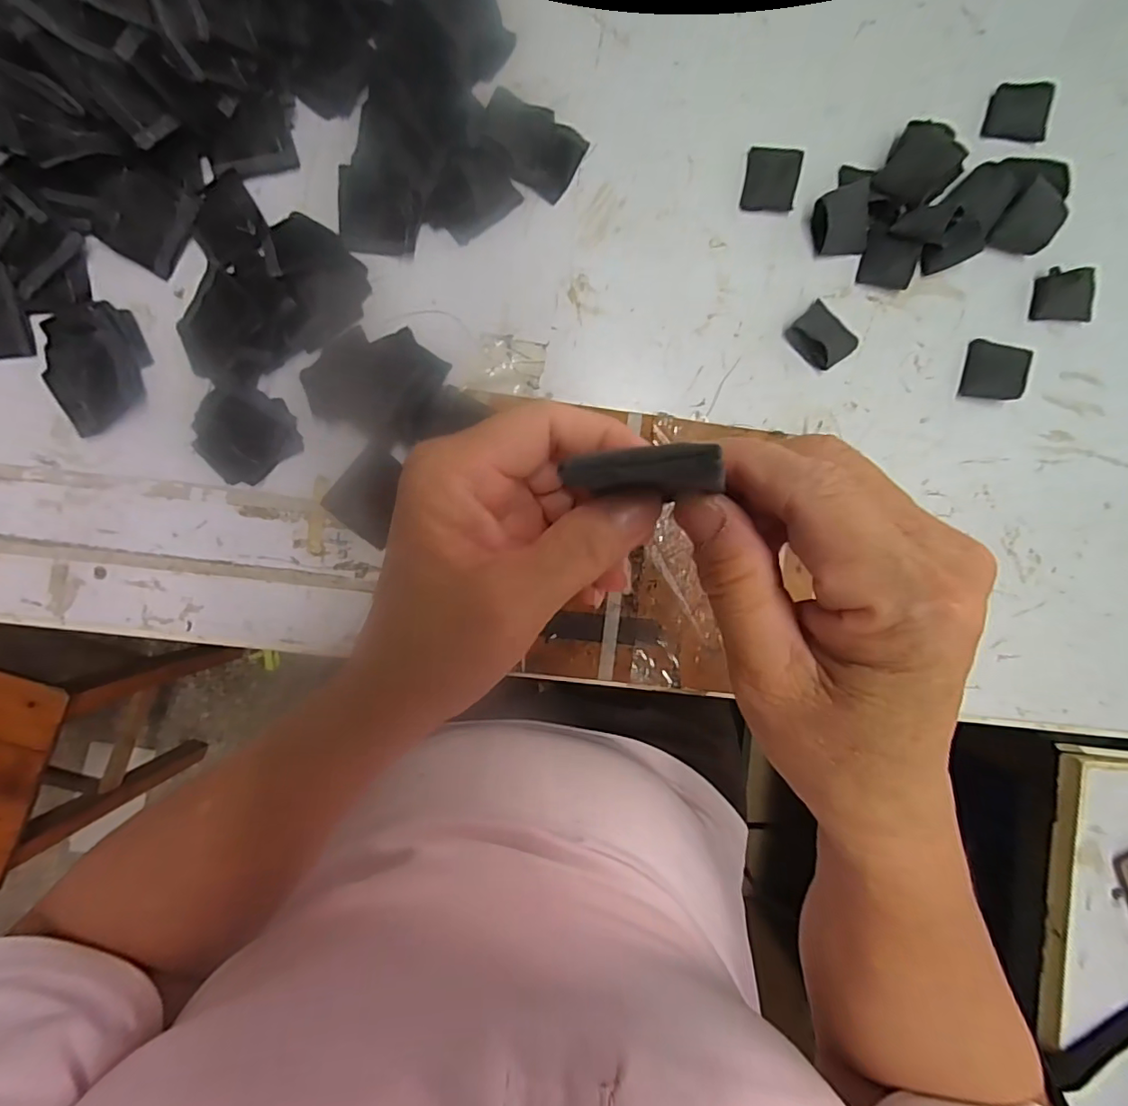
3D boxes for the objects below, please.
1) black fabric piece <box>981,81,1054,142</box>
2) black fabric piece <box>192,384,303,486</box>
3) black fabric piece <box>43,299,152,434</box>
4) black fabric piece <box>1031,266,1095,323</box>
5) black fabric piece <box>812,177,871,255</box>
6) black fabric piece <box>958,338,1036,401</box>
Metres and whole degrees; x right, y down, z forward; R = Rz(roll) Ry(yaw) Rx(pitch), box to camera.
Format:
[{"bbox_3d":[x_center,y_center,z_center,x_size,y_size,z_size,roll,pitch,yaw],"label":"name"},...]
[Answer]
[{"bbox_3d":[0.325,-0.316,0.386,0.043,0.007,0.036,5,96,-1],"label":"black fabric piece"},{"bbox_3d":[-0.201,-0.075,0.339,0.058,0.009,0.058,0,96,-2],"label":"black fabric piece"},{"bbox_3d":[-0.289,-0.119,0.335,0.054,0.013,0.076,-23,90,-5],"label":"black fabric piece"},{"bbox_3d":[0.358,-0.184,0.383,0.043,0.018,0.032,3,88,-4],"label":"black fabric piece"},{"bbox_3d":[0.190,-0.227,0.369,0.038,0.024,0.036,-12,89,-5],"label":"black fabric piece"},{"bbox_3d":[0.301,-0.127,0.377,0.033,0.022,0.037,18,87,-4],"label":"black fabric piece"}]

